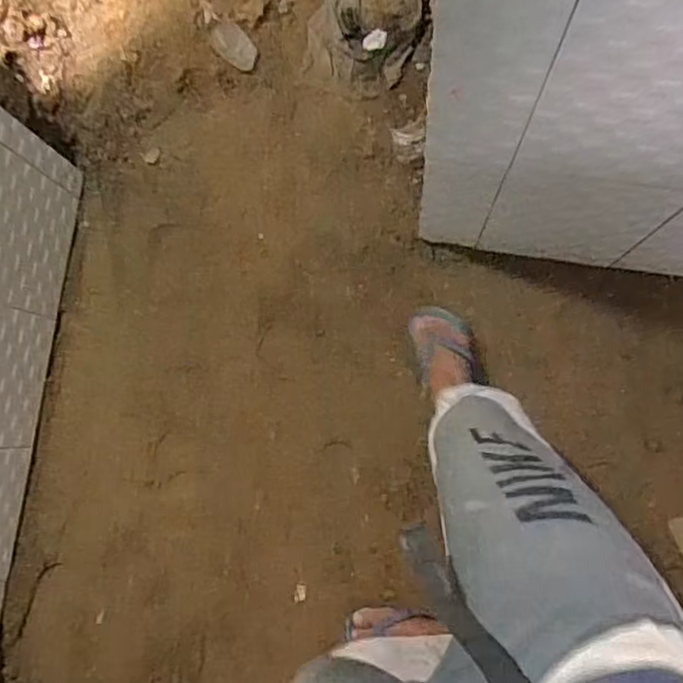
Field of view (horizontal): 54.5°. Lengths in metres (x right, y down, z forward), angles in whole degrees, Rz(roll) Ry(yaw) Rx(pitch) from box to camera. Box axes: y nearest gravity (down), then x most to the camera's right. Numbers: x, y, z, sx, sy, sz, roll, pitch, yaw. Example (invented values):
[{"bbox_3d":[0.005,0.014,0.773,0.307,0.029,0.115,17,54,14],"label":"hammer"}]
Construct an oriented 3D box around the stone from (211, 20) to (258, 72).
[{"bbox_3d":[-0.237,-0.655,1.469,0.067,0.014,0.130,-41,81,-1],"label":"stone"}]

